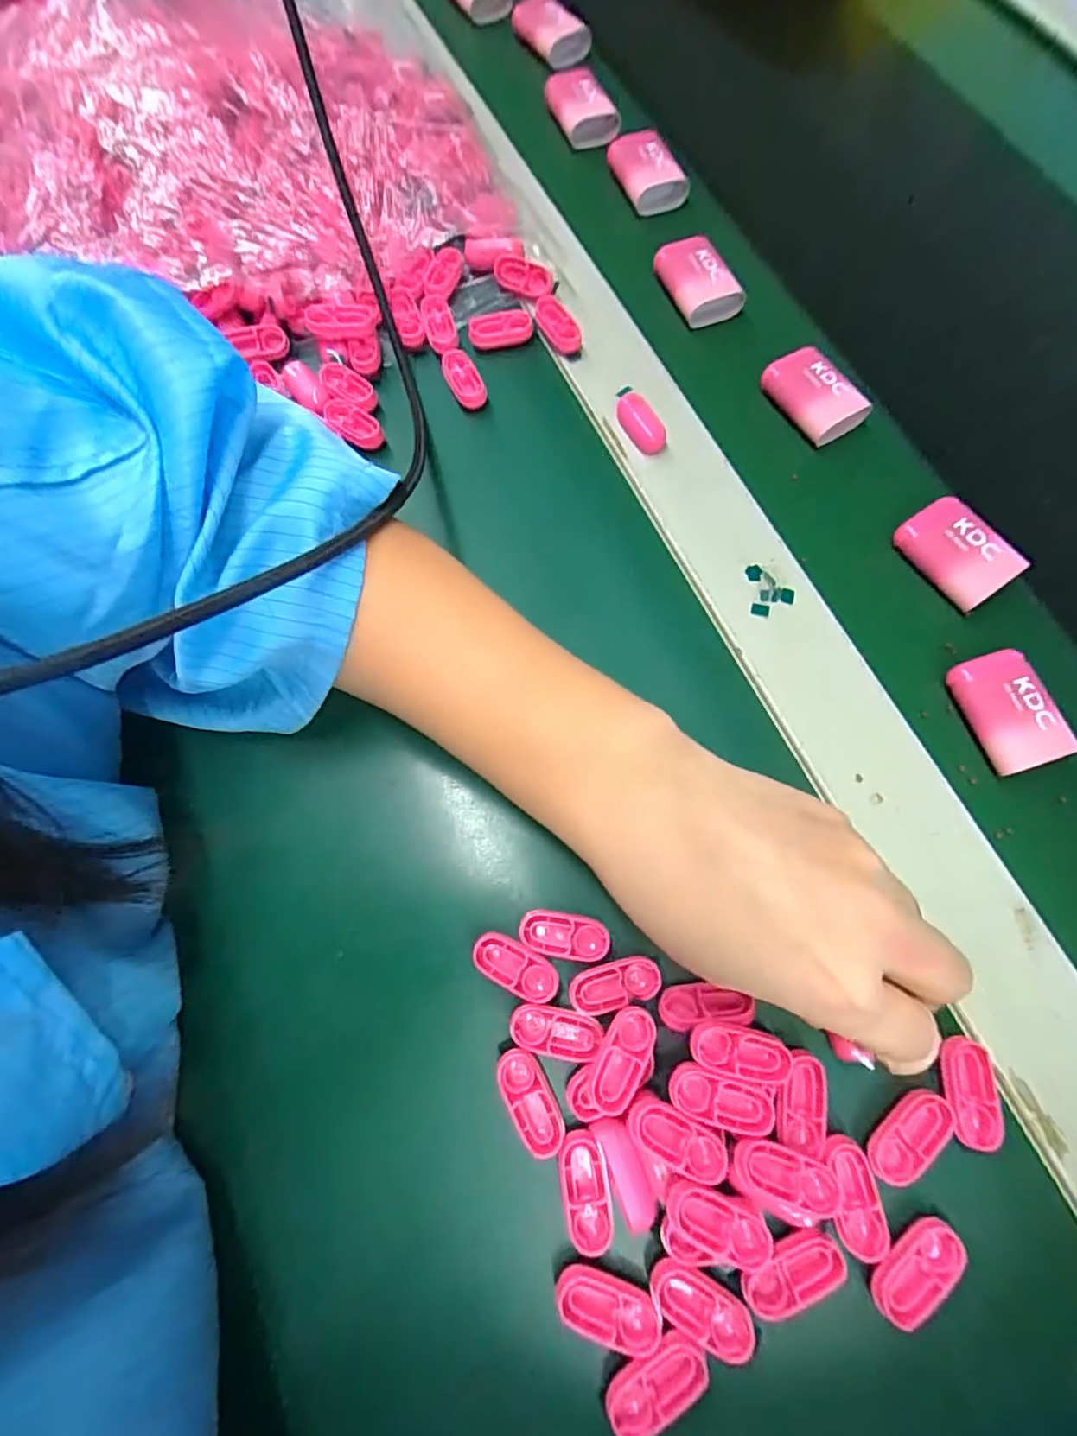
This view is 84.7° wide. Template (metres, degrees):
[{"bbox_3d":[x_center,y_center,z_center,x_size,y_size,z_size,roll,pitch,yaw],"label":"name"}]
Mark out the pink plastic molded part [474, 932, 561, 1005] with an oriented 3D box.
[{"bbox_3d":[-0.008,0.093,0.221,0.034,0.004,0.015,27,71,9],"label":"pink plastic molded part"}]

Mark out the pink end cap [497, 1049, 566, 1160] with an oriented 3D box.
[{"bbox_3d":[-0.003,0.136,0.210,0.015,0.004,0.035,-27,72,-11],"label":"pink end cap"}]

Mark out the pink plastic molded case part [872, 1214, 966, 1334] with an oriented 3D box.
[{"bbox_3d":[0.124,0.180,0.191,0.034,0.004,0.016,-39,74,-14],"label":"pink plastic molded case part"}]

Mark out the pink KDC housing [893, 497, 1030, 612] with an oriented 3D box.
[{"bbox_3d":[0.197,-0.079,0.279,0.032,0.007,0.051,-43,78,12],"label":"pink KDC housing"}]

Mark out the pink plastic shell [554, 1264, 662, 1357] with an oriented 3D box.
[{"bbox_3d":[0.023,0.192,0.192,0.034,0.006,0.016,19,70,6],"label":"pink plastic shell"}]

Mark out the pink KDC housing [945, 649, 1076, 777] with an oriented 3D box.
[{"bbox_3d":[0.203,-0.003,0.257,0.034,0.016,0.051,-17,70,-7],"label":"pink KDC housing"}]

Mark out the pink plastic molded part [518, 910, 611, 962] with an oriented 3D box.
[{"bbox_3d":[0.010,0.083,0.225,0.034,0.004,0.016,8,69,2],"label":"pink plastic molded part"}]

